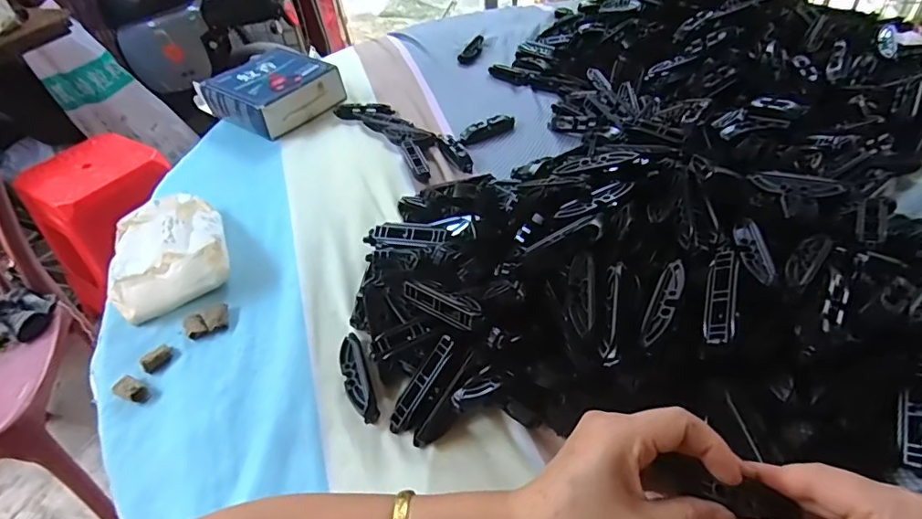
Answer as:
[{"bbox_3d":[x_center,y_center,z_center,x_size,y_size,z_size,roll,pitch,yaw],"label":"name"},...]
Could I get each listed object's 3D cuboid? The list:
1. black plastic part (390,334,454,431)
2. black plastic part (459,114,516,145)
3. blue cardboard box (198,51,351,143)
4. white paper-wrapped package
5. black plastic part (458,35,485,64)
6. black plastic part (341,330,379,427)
[{"bbox_3d":[-0.028,0.091,0.374,0.016,0.008,0.077,32,89,32],"label":"black plastic part"},{"bbox_3d":[0.034,-0.169,0.662,0.085,0.017,0.020,-26,48,-19],"label":"black plastic part"},{"bbox_3d":[-0.262,-0.238,0.730,0.143,0.049,0.137,24,52,27],"label":"blue cardboard box"},{"bbox_3d":[-0.294,-0.013,0.511,0.110,0.044,0.147,-24,48,-17],"label":"white paper-wrapped package"},{"bbox_3d":[0.020,-0.345,0.846,0.027,0.018,0.071,15,49,20],"label":"black plastic part"},{"bbox_3d":[-0.080,0.090,0.400,0.020,0.012,0.079,-19,46,-12],"label":"black plastic part"}]

